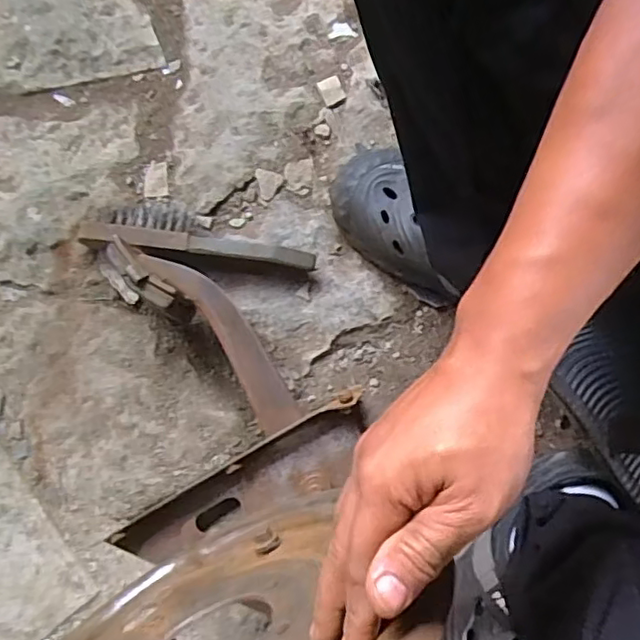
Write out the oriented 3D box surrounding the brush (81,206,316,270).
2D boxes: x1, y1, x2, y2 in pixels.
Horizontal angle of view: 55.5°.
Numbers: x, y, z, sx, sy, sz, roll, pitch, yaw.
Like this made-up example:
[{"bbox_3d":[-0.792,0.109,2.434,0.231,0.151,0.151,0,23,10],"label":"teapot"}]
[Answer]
[{"bbox_3d":[-0.121,-0.084,0.602,0.238,0.038,0.055,11,78,4],"label":"brush"}]

